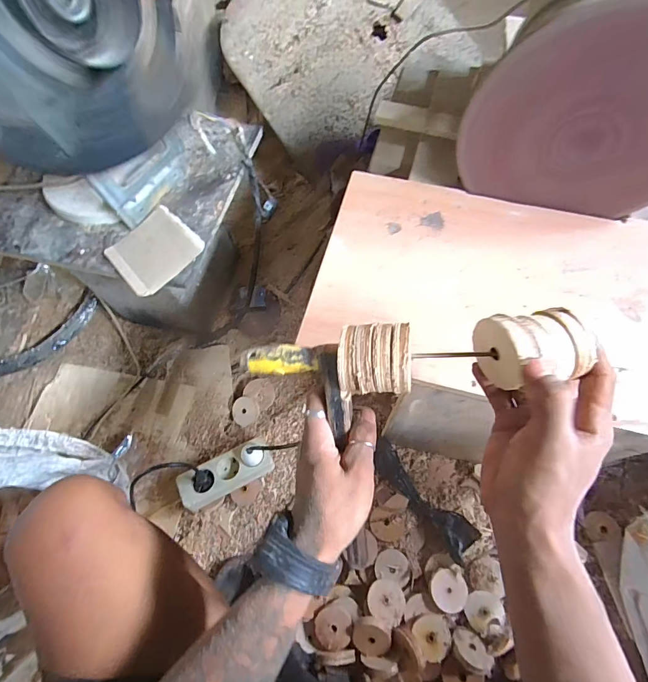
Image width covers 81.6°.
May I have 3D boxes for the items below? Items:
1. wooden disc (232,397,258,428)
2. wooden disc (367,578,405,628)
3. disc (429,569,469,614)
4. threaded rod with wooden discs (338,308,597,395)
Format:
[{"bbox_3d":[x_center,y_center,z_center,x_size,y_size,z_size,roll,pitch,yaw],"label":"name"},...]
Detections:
[{"bbox_3d":[-0.149,0.133,0.705,0.050,0.007,0.054,-3,76,11],"label":"wooden disc"},{"bbox_3d":[0.091,0.377,0.544,0.055,0.006,0.049,23,62,10],"label":"wooden disc"},{"bbox_3d":[0.180,0.359,0.541,0.050,0.006,0.052,1,48,-1],"label":"disc"},{"bbox_3d":[0.096,0.008,0.275,0.167,0.045,0.048,-5,62,11],"label":"threaded rod with wooden discs"}]

